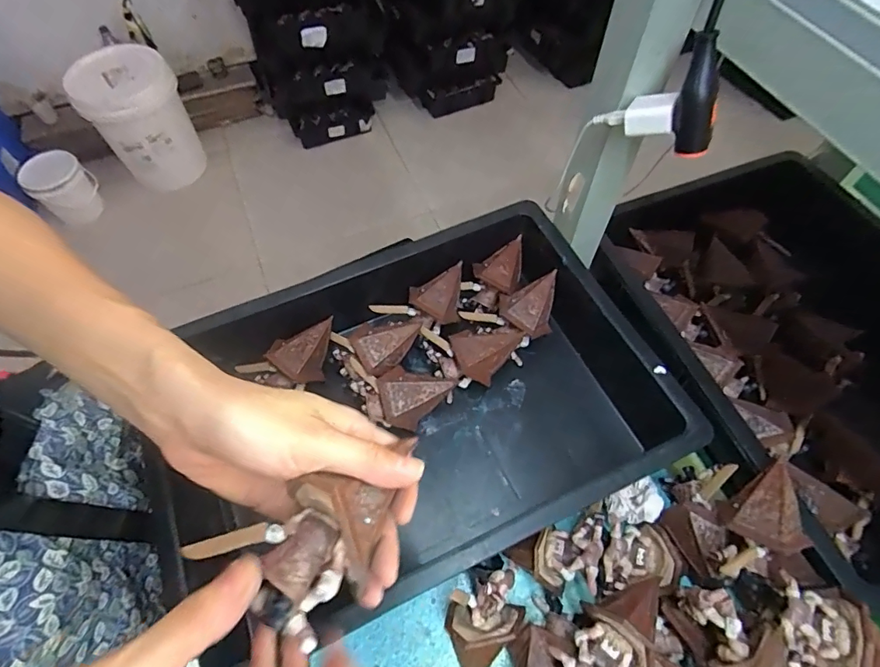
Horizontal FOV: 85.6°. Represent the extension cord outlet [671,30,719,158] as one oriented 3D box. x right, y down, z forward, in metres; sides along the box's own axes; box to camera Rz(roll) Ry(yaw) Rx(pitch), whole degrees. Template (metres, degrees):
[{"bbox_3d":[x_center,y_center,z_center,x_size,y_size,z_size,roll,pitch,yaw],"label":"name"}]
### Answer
[{"bbox_3d":[0.177,-0.161,0.325,0.027,0.076,0.023,-10,31,-4],"label":"extension cord outlet"}]

